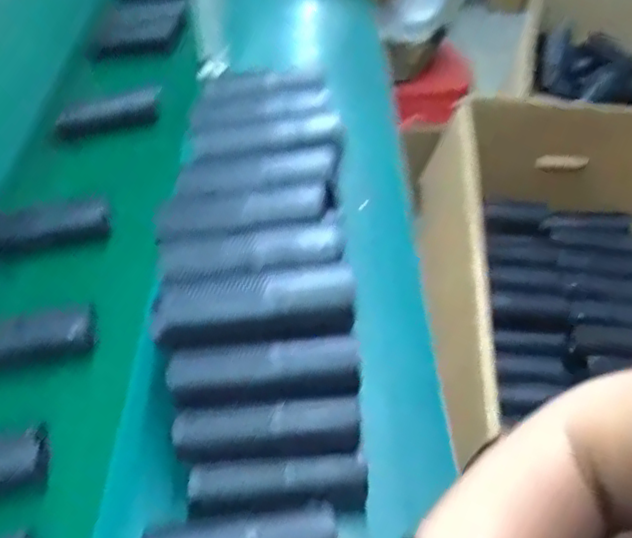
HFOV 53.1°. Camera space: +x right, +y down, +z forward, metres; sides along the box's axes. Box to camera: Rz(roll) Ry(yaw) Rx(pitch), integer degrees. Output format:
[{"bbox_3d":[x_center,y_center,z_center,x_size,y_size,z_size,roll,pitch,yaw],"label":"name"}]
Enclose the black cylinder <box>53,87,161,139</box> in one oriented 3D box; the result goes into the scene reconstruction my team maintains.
[{"bbox_3d":[-0.350,-0.260,1.065,0.179,0.048,0.042,-10,45,11],"label":"black cylinder"}]

